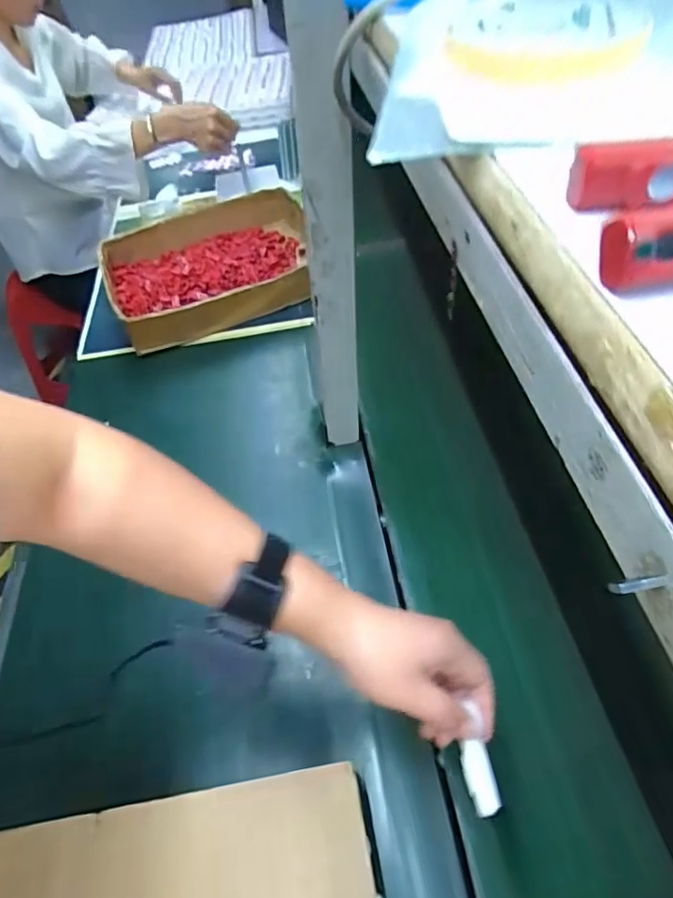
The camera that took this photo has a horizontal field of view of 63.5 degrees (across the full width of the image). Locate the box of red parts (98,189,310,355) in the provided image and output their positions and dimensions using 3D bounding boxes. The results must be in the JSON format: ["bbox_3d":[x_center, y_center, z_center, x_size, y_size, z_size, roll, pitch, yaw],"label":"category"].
[{"bbox_3d":[-0.205,-0.303,0.917,0.366,0.085,0.280,-13,51,-7],"label":"box of red parts"}]

